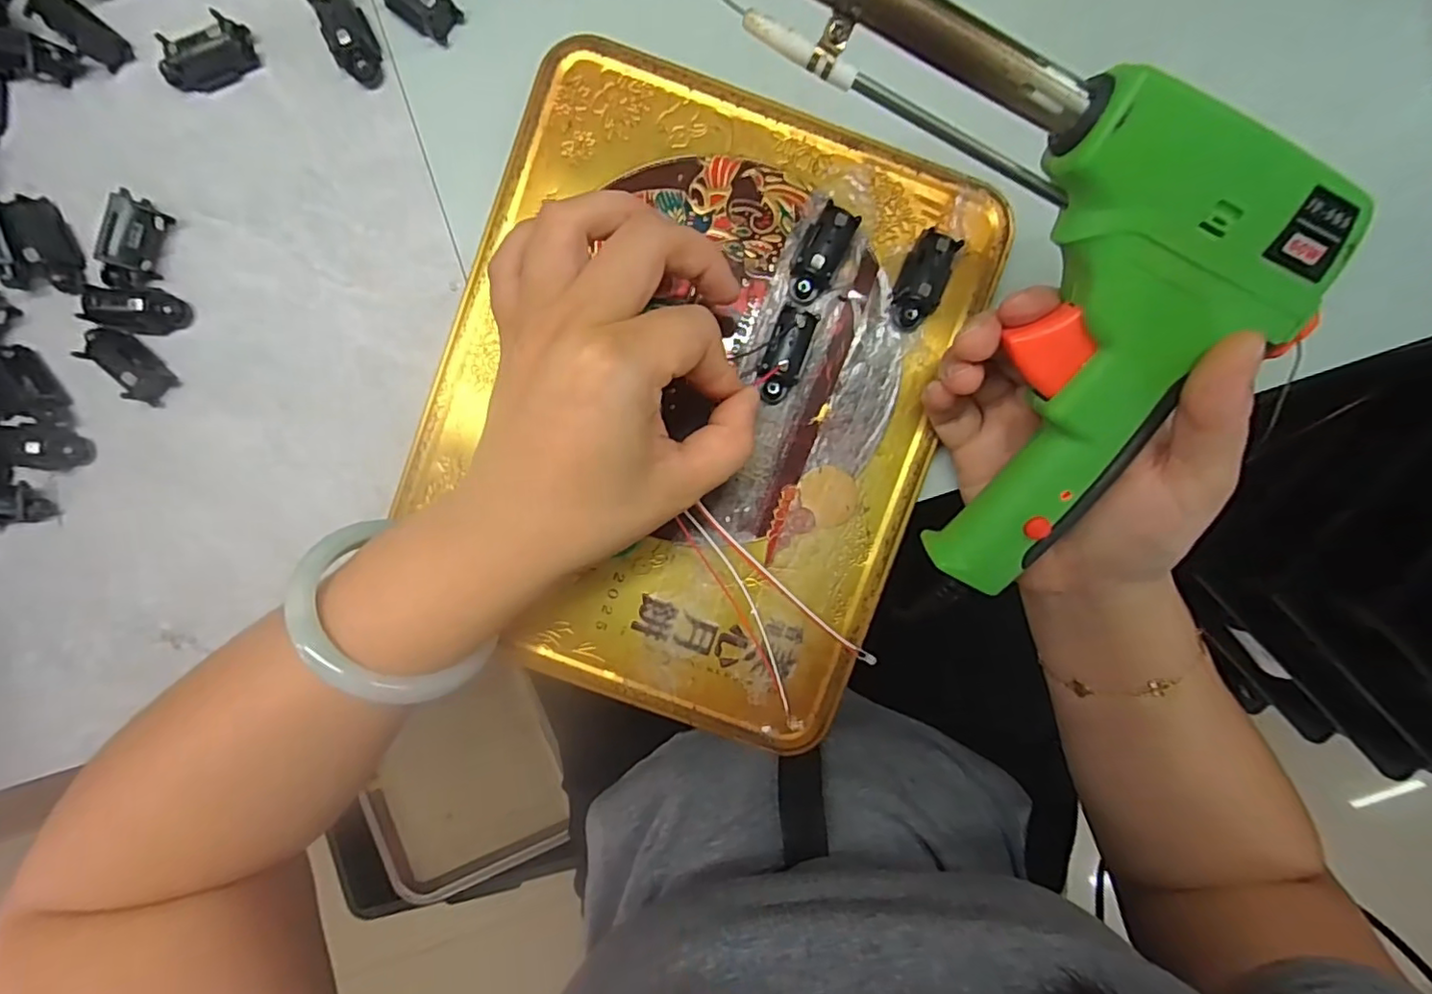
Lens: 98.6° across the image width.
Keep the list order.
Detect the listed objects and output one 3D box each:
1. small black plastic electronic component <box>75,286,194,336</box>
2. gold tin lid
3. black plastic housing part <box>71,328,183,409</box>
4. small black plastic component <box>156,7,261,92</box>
[{"bbox_3d":[-0.232,-0.075,0.245,0.035,0.013,0.017,0,93,0],"label":"small black plastic electronic component"},{"bbox_3d":[-0.011,-0.037,0.236,0.192,0.018,0.240,21,91,-2],"label":"gold tin lid"},{"bbox_3d":[-0.237,-0.053,0.248,0.033,0.013,0.018,40,92,-2],"label":"black plastic housing part"},{"bbox_3d":[-0.199,-0.172,0.239,0.036,0.010,0.015,-24,93,1],"label":"small black plastic component"}]

